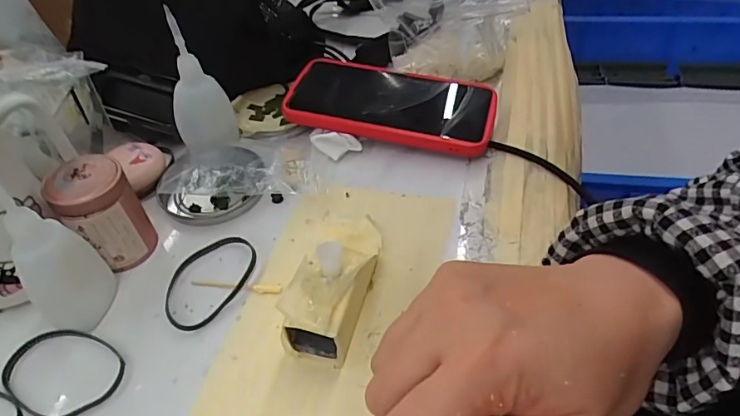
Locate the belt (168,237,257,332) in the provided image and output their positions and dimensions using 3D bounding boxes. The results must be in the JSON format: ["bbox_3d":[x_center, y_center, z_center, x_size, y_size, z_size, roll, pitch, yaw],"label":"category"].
[{"bbox_3d":[-0.103,0.044,0.317,0.047,0.006,0.071,26,52,25],"label":"belt"}]

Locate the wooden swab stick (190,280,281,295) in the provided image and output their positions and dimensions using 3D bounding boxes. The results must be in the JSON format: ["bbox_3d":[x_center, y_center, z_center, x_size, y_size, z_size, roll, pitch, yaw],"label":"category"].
[{"bbox_3d":[-0.085,0.049,0.312,0.058,0.004,0.007,3,46,6],"label":"wooden swab stick"}]

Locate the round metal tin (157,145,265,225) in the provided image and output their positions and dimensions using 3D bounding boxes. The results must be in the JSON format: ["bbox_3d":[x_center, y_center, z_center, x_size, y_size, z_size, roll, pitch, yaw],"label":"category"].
[{"bbox_3d":[-0.116,-0.023,0.372,0.073,0.019,0.072,-1,46,1],"label":"round metal tin"}]

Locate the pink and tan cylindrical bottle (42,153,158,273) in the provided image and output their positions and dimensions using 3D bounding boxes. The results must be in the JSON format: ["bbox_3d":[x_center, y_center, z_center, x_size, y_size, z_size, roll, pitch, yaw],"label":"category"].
[{"bbox_3d":[-0.171,0.003,0.318,0.043,0.066,0.043,-1,46,1],"label":"pink and tan cylindrical bottle"}]

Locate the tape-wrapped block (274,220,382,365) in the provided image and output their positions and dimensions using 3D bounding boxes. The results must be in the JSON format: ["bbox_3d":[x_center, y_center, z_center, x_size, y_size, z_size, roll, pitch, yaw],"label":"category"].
[{"bbox_3d":[-0.020,0.045,0.286,0.039,0.041,0.079,11,47,13],"label":"tape-wrapped block"}]

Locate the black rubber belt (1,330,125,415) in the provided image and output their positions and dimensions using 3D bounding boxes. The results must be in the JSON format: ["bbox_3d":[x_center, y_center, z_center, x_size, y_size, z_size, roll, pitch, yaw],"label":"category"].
[{"bbox_3d":[-0.171,0.090,0.276,0.069,0.004,0.049,20,50,20],"label":"black rubber belt"}]

